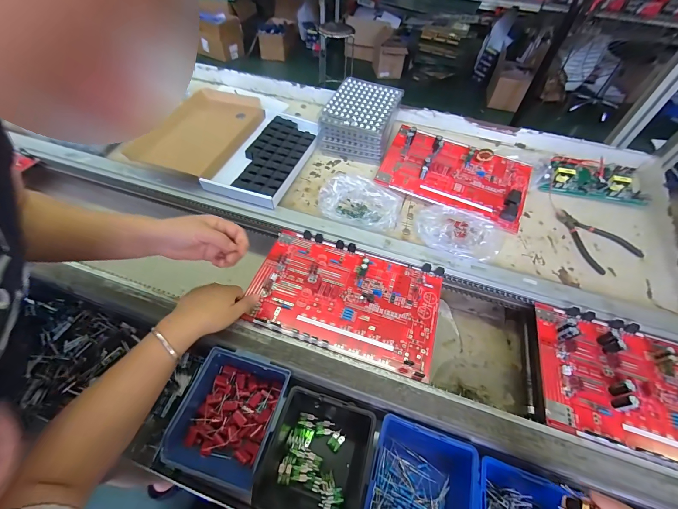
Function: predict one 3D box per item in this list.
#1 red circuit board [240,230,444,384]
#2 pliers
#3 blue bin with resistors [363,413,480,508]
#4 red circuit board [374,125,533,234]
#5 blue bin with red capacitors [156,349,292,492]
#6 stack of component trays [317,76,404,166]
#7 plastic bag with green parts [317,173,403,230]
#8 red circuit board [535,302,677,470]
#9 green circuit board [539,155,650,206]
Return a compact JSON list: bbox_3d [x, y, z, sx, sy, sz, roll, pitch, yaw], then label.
[{"bbox_3d":[0.011,0.066,0.502,0.313,0.024,0.197,16,51,9],"label":"red circuit board"},{"bbox_3d":[0.520,-0.037,0.603,0.117,0.027,0.147,-18,54,-18],"label":"pliers"},{"bbox_3d":[0.094,0.285,0.352,0.120,0.061,0.129,16,50,13],"label":"blue bin with resistors"},{"bbox_3d":[0.261,-0.185,0.661,0.316,0.048,0.195,22,67,10],"label":"red circuit board"},{"bbox_3d":[-0.141,0.214,0.393,0.122,0.060,0.141,12,49,9],"label":"blue bin with red capacitors"},{"bbox_3d":[0.055,-0.331,0.728,0.150,0.112,0.178,19,52,11],"label":"stack of component trays"},{"bbox_3d":[0.043,-0.110,0.617,0.169,0.052,0.116,25,53,16],"label":"plastic bag with green parts"},{"bbox_3d":[0.459,0.196,0.421,0.314,0.034,0.201,17,52,10],"label":"red circuit board"},{"bbox_3d":[0.578,-0.175,0.666,0.232,0.047,0.101,9,49,7],"label":"green circuit board"}]

